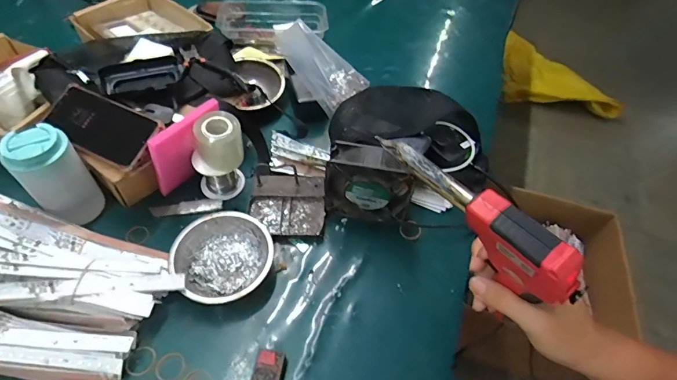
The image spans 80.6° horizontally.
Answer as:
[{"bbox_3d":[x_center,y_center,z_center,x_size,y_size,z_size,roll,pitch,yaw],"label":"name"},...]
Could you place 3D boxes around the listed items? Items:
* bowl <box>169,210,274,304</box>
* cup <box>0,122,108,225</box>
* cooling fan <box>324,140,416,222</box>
[{"bbox_3d":[-0.152,0.090,0.530,0.124,0.038,0.121,2,52,-2],"label":"bowl"},{"bbox_3d":[-0.370,-0.016,0.526,0.073,0.133,0.067,-36,63,-27],"label":"cup"},{"bbox_3d":[0.043,-0.008,0.554,0.116,0.134,0.046,19,54,11],"label":"cooling fan"}]

